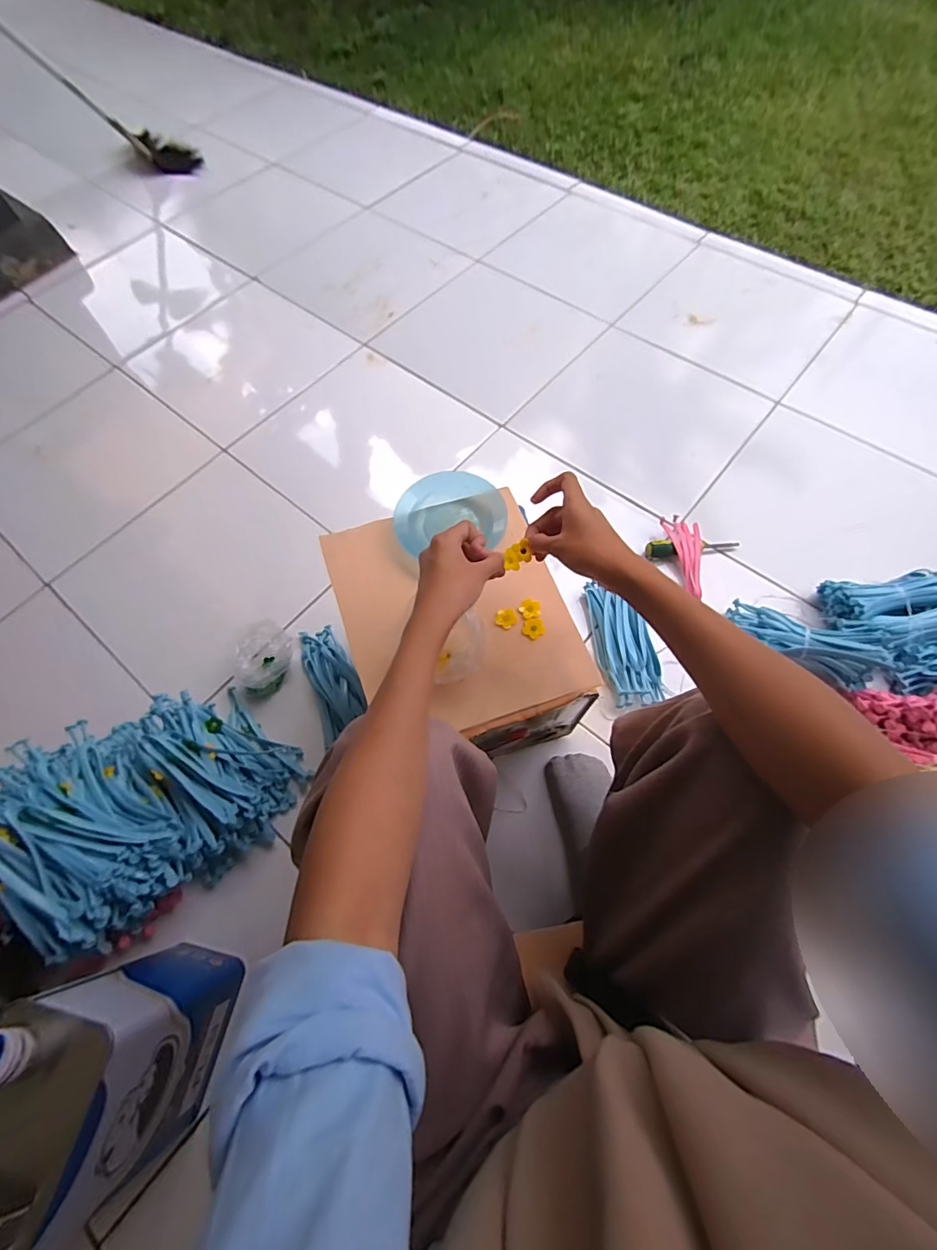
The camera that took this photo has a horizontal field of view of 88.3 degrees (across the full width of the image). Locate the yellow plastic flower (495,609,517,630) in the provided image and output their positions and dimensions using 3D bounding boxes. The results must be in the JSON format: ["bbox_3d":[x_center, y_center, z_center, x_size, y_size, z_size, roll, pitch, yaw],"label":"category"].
[{"bbox_3d":[0.041,-0.008,0.536,0.022,0.004,0.023,-34,69,-12],"label":"yellow plastic flower"}]

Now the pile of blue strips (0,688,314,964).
[{"bbox_3d":[-0.436,0.232,0.617,0.350,0.179,0.263,-42,71,-15],"label":"pile of blue strips"}]

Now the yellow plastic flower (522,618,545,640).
[{"bbox_3d":[0.072,0.004,0.530,0.023,0.004,0.023,-1,66,2],"label":"yellow plastic flower"}]

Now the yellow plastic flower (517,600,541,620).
[{"bbox_3d":[0.069,-0.018,0.539,0.024,0.004,0.024,-14,66,-4],"label":"yellow plastic flower"}]

